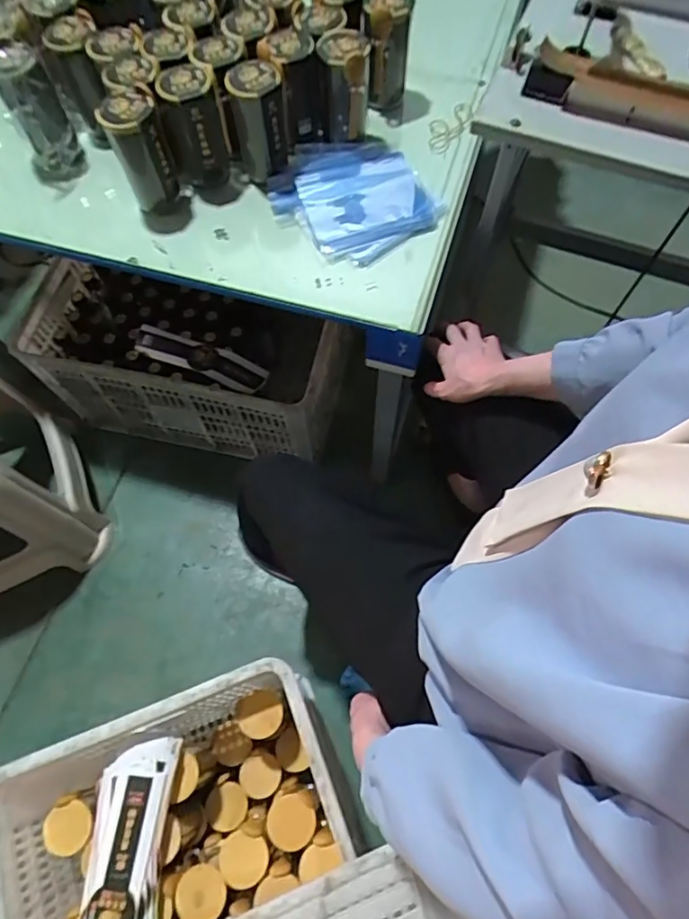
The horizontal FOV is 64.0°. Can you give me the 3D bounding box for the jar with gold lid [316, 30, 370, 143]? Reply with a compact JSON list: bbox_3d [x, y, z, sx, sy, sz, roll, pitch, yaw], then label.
[{"bbox_3d":[0.001,-0.535,0.797,0.072,0.143,0.080,3,66,2],"label":"jar with gold lid"}]

